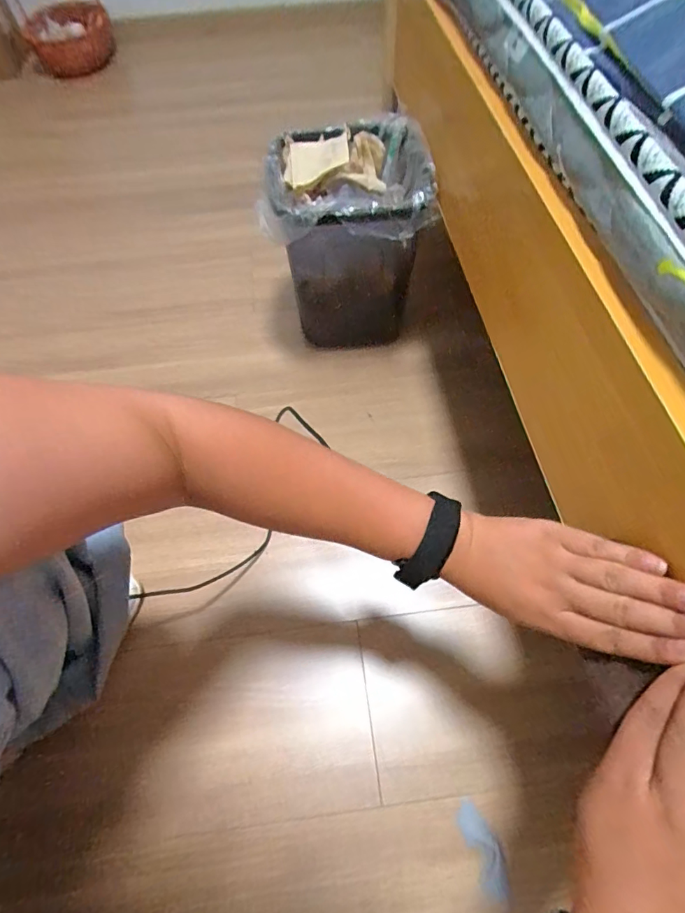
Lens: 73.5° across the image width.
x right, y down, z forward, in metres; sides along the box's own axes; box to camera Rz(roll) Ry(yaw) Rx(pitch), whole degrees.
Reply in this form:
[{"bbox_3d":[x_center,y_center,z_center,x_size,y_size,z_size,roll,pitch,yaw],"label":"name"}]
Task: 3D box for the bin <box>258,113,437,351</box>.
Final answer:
[{"bbox_3d":[0.012,-0.343,0.753,0.230,0.277,0.234,0,62,2],"label":"bin"}]

